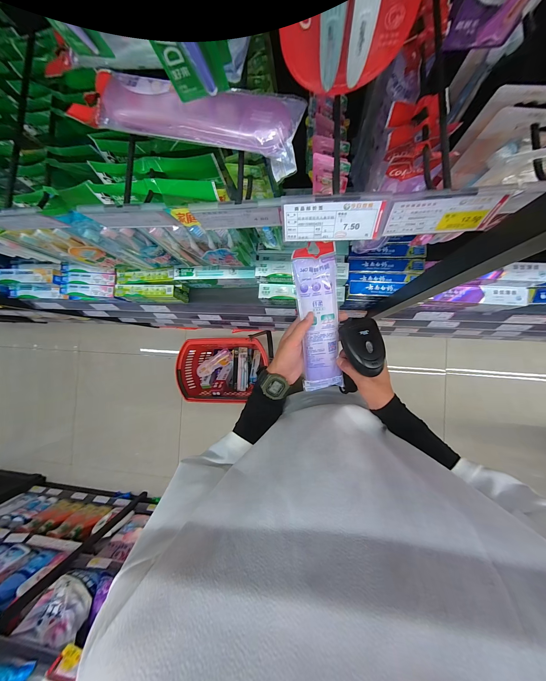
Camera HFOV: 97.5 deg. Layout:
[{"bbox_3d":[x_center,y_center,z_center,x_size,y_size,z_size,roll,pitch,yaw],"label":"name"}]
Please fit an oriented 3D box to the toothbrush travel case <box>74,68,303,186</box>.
[{"bbox_3d":[-0.089,-0.235,0.247,0.245,0.025,0.071,19,90,8],"label":"toothbrush travel case"}]

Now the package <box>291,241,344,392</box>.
[{"bbox_3d":[0.077,-0.030,0.402,0.067,0.014,0.240,-5,105,7],"label":"package"}]

